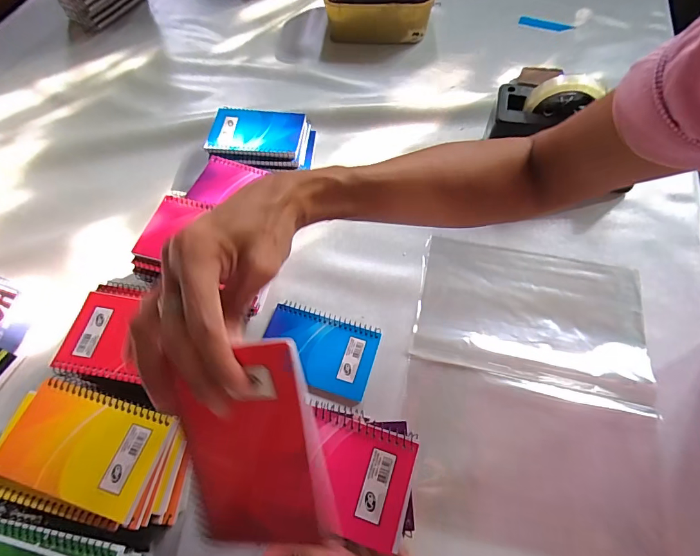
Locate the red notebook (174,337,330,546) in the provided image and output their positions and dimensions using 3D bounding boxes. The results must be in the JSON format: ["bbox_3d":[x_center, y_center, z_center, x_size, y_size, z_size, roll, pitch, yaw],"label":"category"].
[{"bbox_3d":[-0.057,0.097,0.221,0.076,0.128,0.007,-3,15,8],"label":"red notebook"}]

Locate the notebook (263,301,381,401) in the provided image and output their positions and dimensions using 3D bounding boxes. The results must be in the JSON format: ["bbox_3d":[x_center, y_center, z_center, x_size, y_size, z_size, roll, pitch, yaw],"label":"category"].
[{"bbox_3d":[-0.036,0.079,0.450,0.127,0.006,0.084,15,63,10],"label":"notebook"}]

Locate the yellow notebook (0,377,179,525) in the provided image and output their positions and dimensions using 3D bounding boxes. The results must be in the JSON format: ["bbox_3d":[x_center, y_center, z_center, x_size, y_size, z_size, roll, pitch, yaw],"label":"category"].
[{"bbox_3d":[-0.228,0.140,0.335,0.139,0.014,0.082,14,61,9],"label":"yellow notebook"}]

